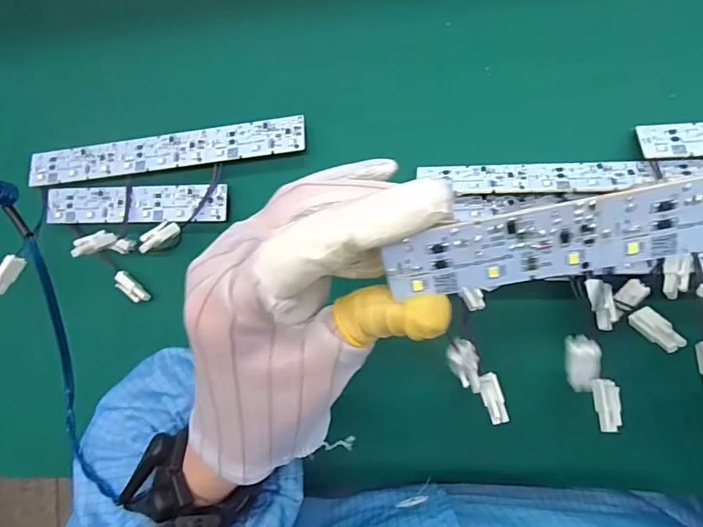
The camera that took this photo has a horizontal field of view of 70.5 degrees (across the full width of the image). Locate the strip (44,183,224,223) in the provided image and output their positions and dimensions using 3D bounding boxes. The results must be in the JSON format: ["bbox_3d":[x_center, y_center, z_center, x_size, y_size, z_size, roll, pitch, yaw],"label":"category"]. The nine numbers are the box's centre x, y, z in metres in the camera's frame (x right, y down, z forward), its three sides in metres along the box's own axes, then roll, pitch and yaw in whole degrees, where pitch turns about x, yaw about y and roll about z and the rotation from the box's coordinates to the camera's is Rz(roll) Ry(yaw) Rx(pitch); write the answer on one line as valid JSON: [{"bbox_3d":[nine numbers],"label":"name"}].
[{"bbox_3d":[-0.144,-0.039,0.330,0.126,0.009,0.024,0,91,9],"label":"strip"}]

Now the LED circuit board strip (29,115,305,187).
[{"bbox_3d":[-0.123,-0.073,0.323,0.189,0.006,0.024,-6,90,10],"label":"LED circuit board strip"}]

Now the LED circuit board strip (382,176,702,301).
[{"bbox_3d":[0.071,-0.008,0.146,0.120,0.004,0.024,-10,117,9],"label":"LED circuit board strip"}]

